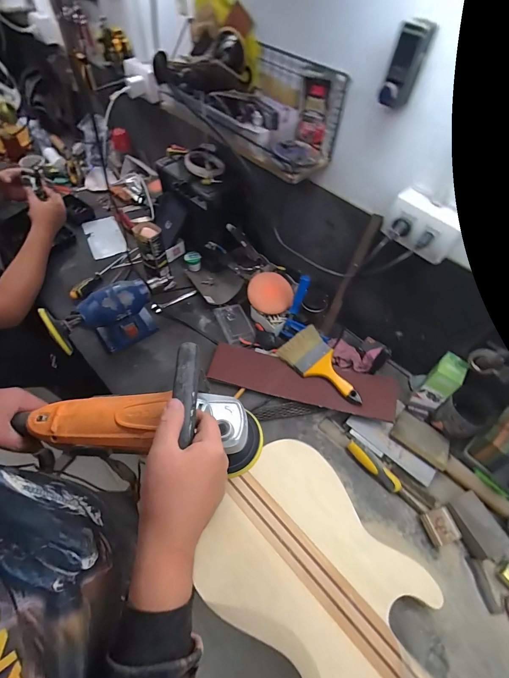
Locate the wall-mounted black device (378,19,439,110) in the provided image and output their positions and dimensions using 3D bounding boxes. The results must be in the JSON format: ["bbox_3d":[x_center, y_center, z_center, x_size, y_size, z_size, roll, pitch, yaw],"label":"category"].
[{"bbox_3d":[0.220,-0.396,0.452,0.043,0.099,0.052,23,57,12],"label":"wall-mounted black device"}]

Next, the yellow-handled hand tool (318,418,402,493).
[{"bbox_3d":[0.228,0.243,0.663,0.038,0.024,0.199,-37,65,-25],"label":"yellow-handled hand tool"}]

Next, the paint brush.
[{"bbox_3d":[0.161,0.070,0.731,0.107,0.013,0.214,-38,63,-8],"label":"paint brush"}]

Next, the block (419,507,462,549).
[{"bbox_3d":[0.363,0.364,0.597,0.055,0.016,0.056,-13,57,-12],"label":"block"}]

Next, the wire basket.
[{"bbox_3d":[-0.026,-0.504,0.646,0.427,0.141,0.125,40,62,22],"label":"wire basket"}]

